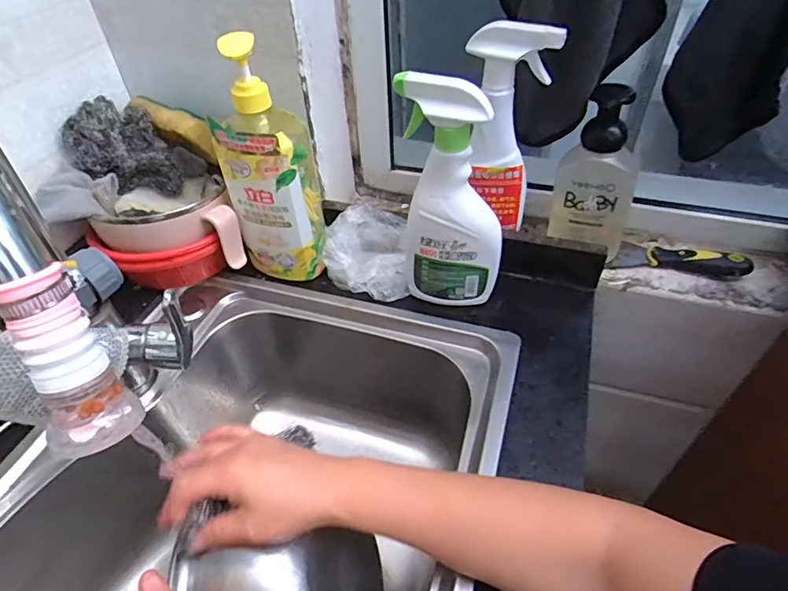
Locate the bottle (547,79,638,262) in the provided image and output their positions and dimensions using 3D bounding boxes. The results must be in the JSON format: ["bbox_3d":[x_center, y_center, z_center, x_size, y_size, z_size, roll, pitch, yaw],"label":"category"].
[{"bbox_3d":[0.243,-0.145,0.571,0.091,0.192,0.092,25,51,25],"label":"bottle"}]

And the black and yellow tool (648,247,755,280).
[{"bbox_3d":[0.367,-0.043,0.589,0.107,0.024,0.028,16,48,17],"label":"black and yellow tool"}]

